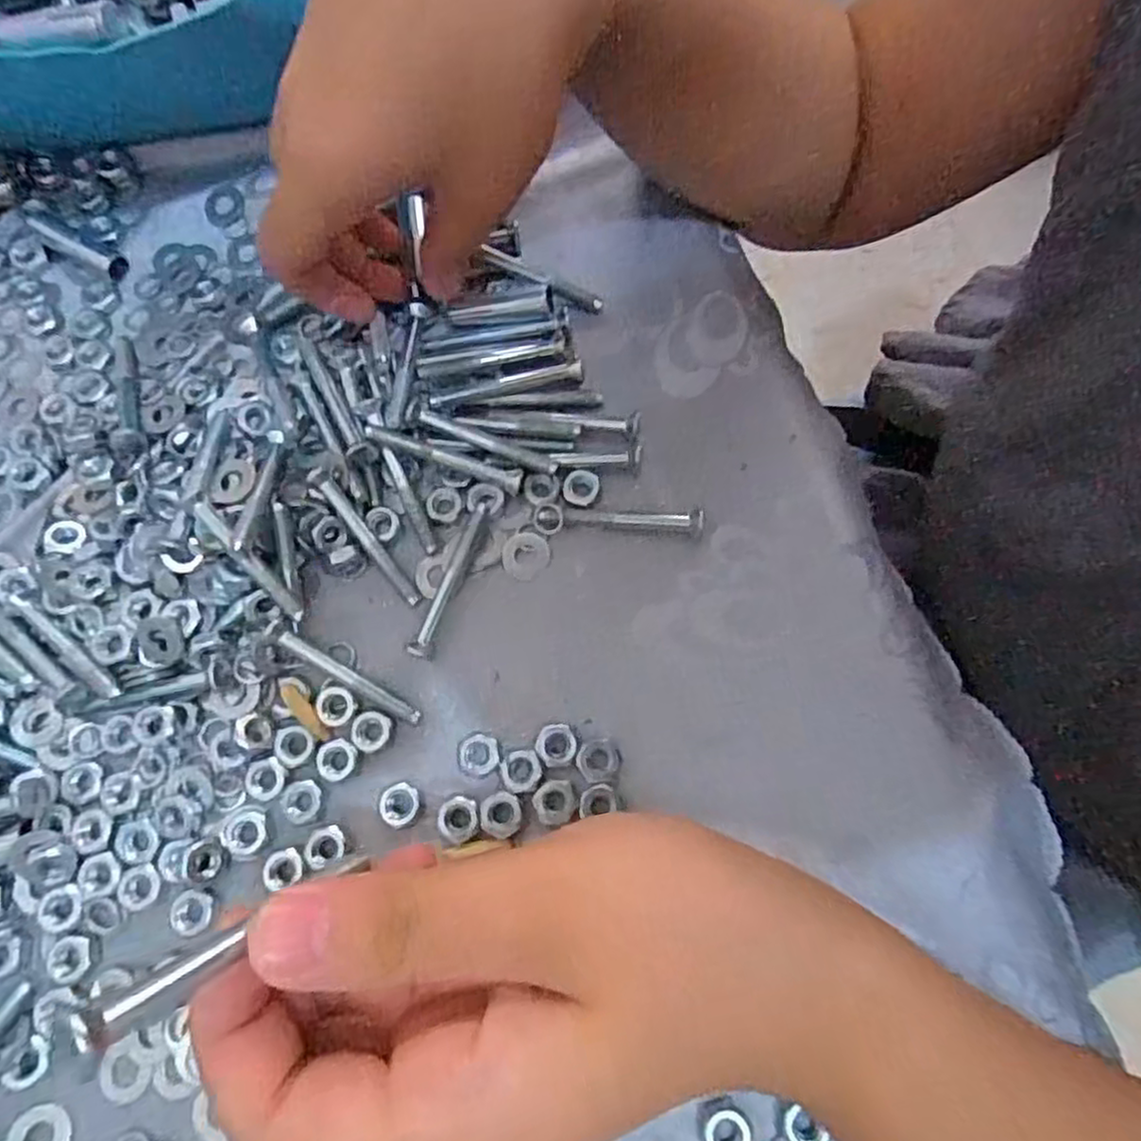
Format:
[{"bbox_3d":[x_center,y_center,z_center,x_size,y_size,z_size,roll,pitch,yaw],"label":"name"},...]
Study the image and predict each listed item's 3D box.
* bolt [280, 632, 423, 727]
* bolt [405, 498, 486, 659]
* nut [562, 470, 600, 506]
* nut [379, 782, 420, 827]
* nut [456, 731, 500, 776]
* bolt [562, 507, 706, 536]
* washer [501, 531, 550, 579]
[{"bbox_3d":[-0.071,0.035,0.235,0.051,0.004,0.005,33,76,-5],"label":"bolt"},{"bbox_3d":[-0.041,0.004,0.246,0.007,0.010,0.056,19,75,7],"label":"bolt"},{"bbox_3d":[0.004,-0.030,0.255,0.013,0.004,0.013,0,73,1],"label":"nut"},{"bbox_3d":[-0.054,0.074,0.228,0.012,0.004,0.013,0,73,1],"label":"nut"},{"bbox_3d":[-0.030,0.059,0.231,0.013,0.004,0.014,-13,73,-2],"label":"nut"},{"bbox_3d":[0.022,-0.018,0.252,0.048,0.006,0.009,4,73,3],"label":"bolt"},{"bbox_3d":[-0.015,-0.006,0.250,0.016,0.004,0.016,0,73,1],"label":"washer"}]

